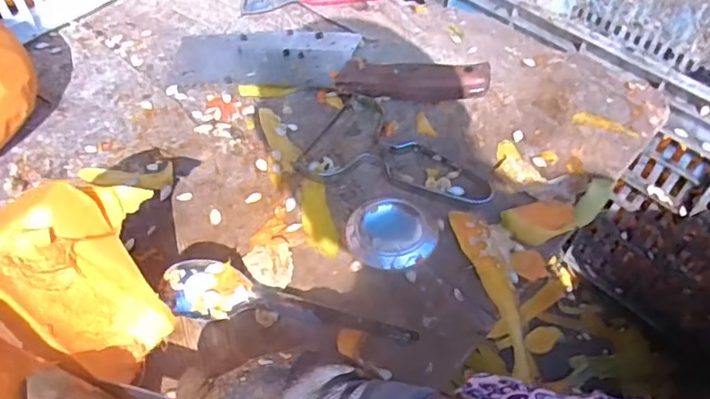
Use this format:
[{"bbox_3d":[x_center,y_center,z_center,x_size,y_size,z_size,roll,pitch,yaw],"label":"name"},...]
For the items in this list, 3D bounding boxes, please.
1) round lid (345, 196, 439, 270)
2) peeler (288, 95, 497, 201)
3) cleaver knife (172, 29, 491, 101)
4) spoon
[{"bbox_3d":[0.025,0.024,0.400,0.058,0.009,0.060,-2,53,3],"label":"round lid"},{"bbox_3d":[0.037,-0.042,0.451,0.148,0.006,0.089,12,54,13],"label":"peeler"},{"bbox_3d":[-0.028,-0.132,0.510,0.287,0.029,0.089,8,54,10],"label":"cleaver knife"},{"bbox_3d":[-0.041,0.063,0.362,0.156,0.028,0.030,4,53,8],"label":"spoon"}]

